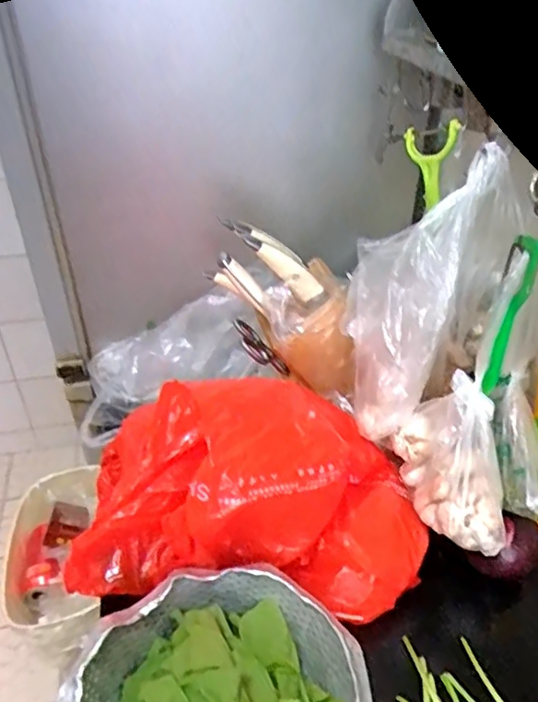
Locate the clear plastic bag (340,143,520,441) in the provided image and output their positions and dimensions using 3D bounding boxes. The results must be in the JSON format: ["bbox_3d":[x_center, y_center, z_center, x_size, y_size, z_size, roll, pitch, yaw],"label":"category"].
[{"bbox_3d":[0.151,-0.053,0.564,0.102,0.287,0.110,6,29,-34],"label":"clear plastic bag"}]

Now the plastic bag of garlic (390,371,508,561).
[{"bbox_3d":[0.180,0.105,0.540,0.058,0.123,0.130,-14,38,-17],"label":"plastic bag of garlic"}]

